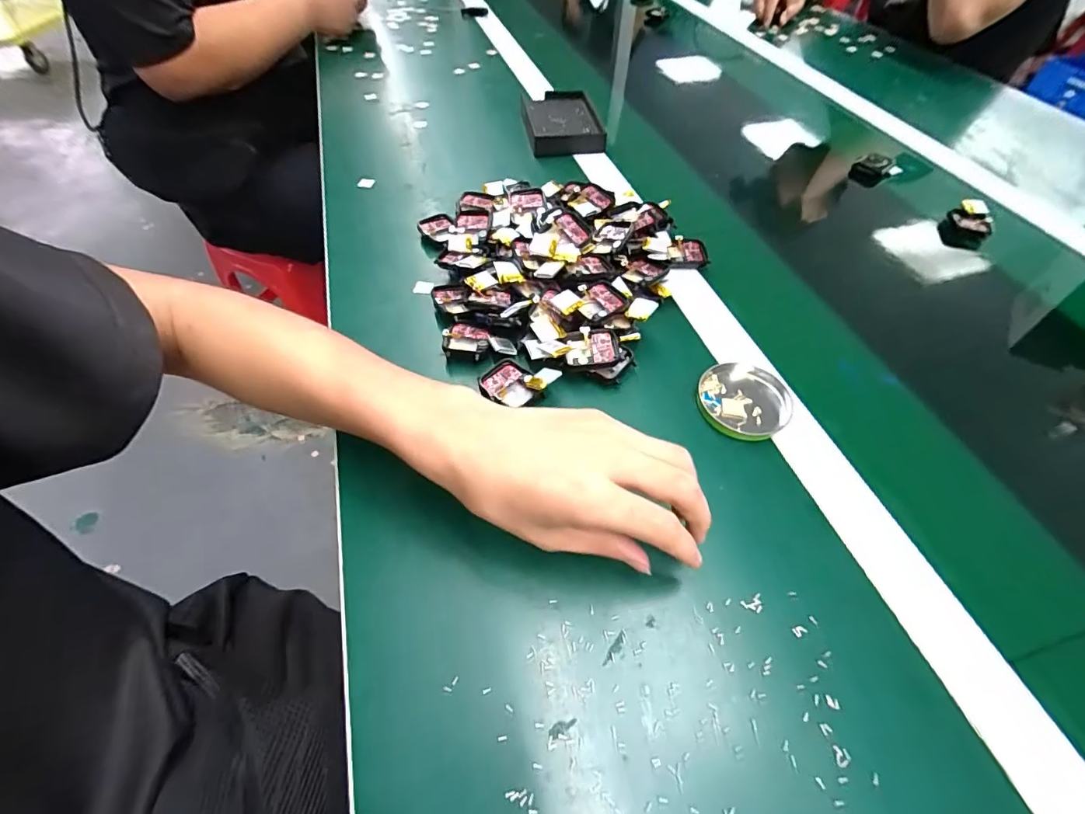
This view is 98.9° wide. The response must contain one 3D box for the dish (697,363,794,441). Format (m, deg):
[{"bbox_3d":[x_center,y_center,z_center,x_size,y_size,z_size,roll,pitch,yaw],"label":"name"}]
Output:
[{"bbox_3d":[0.150,-0.005,0.347,0.065,0.009,0.064,1,54,-1],"label":"dish"}]

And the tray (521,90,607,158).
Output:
[{"bbox_3d":[0.027,-0.377,0.616,0.096,0.030,0.142,-4,54,-5],"label":"tray"}]

